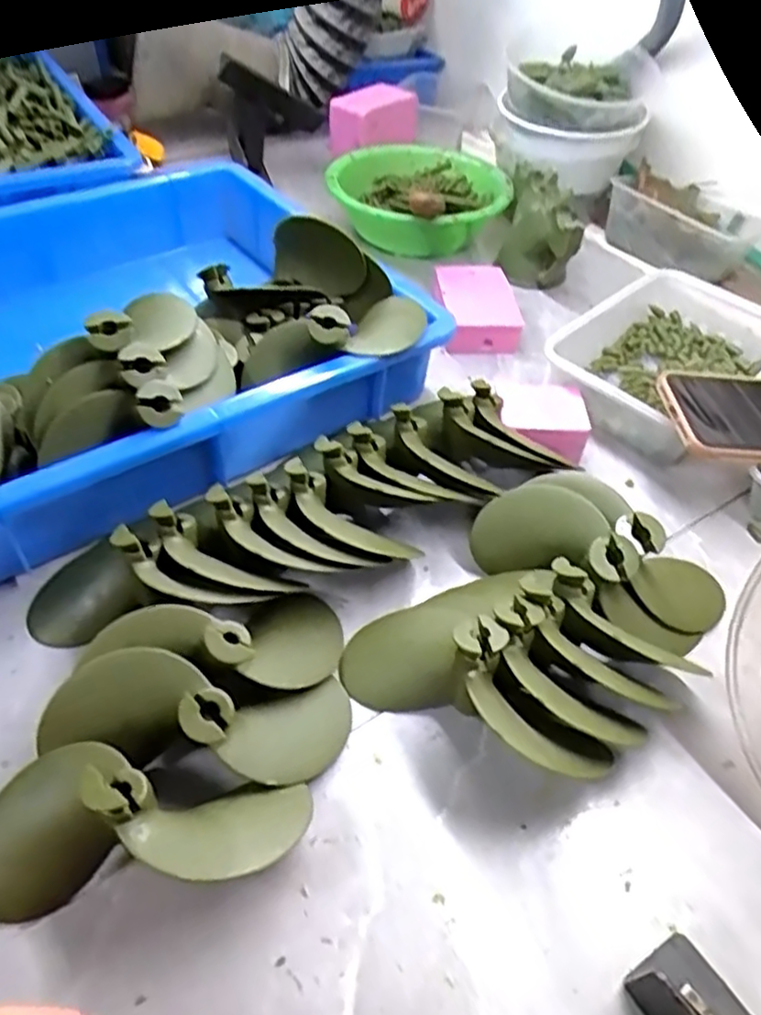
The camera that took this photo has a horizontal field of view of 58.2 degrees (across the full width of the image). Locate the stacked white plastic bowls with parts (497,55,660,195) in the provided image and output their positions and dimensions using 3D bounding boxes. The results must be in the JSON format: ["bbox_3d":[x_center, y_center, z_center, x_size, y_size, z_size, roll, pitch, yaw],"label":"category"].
[{"bbox_3d":[0.203,-0.415,0.744,0.142,0.101,0.120,22,49,16],"label":"stacked white plastic bowls with parts"}]

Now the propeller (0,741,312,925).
[{"bbox_3d":[-0.112,0.140,0.313,0.153,0.062,0.063,-1,47,-6],"label":"propeller"}]

